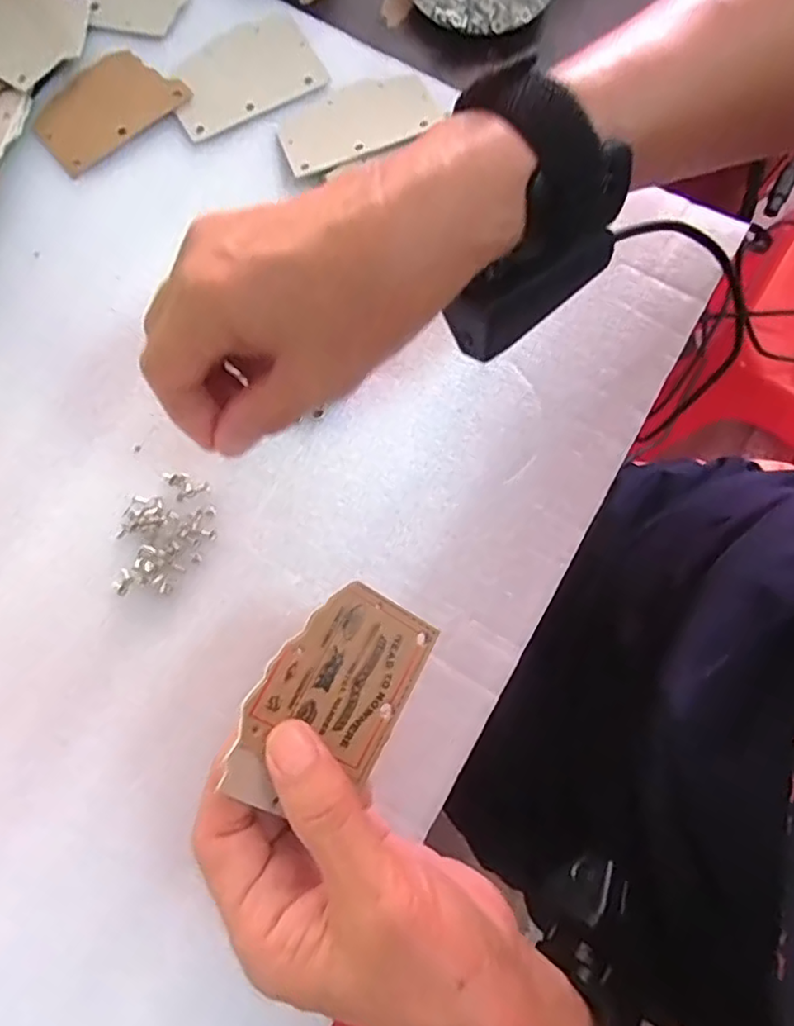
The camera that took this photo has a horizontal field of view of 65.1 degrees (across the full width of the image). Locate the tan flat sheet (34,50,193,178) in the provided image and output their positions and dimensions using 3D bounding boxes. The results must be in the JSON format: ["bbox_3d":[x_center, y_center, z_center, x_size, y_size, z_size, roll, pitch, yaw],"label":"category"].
[{"bbox_3d":[-0.159,-0.222,0.339,0.076,0.004,0.051,-43,82,-9],"label":"tan flat sheet"}]

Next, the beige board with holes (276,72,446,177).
[{"bbox_3d":[-0.022,-0.211,0.334,0.085,0.004,0.053,-26,67,-6],"label":"beige board with holes"}]

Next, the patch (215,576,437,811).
[{"bbox_3d":[-0.022,0.066,0.228,0.054,0.004,0.078,34,70,-19],"label":"patch"}]

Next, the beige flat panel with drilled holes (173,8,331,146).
[{"bbox_3d":[-0.085,-0.240,0.338,0.081,0.004,0.058,-29,80,-7],"label":"beige flat panel with drilled holes"}]

